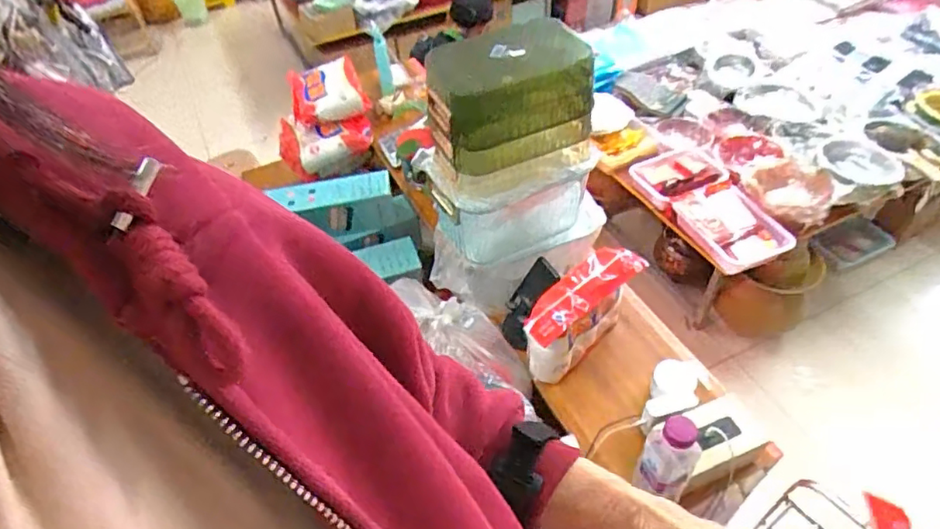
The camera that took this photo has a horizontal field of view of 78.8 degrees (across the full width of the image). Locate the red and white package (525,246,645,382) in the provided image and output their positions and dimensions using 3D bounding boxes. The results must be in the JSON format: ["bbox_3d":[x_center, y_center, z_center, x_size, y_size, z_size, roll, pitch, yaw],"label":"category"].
[{"bbox_3d":[0.180,0.084,0.962,0.080,0.145,0.233,34,58,31],"label":"red and white package"}]

